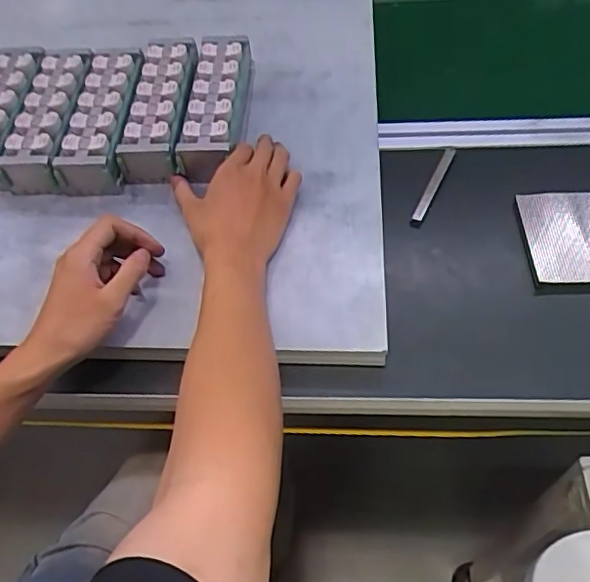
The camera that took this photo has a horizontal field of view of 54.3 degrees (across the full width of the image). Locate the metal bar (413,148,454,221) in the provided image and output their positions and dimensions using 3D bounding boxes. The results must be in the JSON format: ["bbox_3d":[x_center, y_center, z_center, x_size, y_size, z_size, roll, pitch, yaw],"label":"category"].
[{"bbox_3d":[0.143,-0.109,0.585,0.012,0.014,0.104,20,59,18],"label":"metal bar"}]

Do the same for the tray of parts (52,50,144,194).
[{"bbox_3d":[-0.205,-0.190,0.624,0.065,0.042,0.187,-1,55,5],"label":"tray of parts"}]

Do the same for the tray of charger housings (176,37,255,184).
[{"bbox_3d":[-0.084,-0.200,0.619,0.061,0.050,0.187,3,58,7],"label":"tray of charger housings"}]

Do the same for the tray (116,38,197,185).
[{"bbox_3d":[-0.139,-0.197,0.609,0.060,0.042,0.184,-1,55,4],"label":"tray"}]

